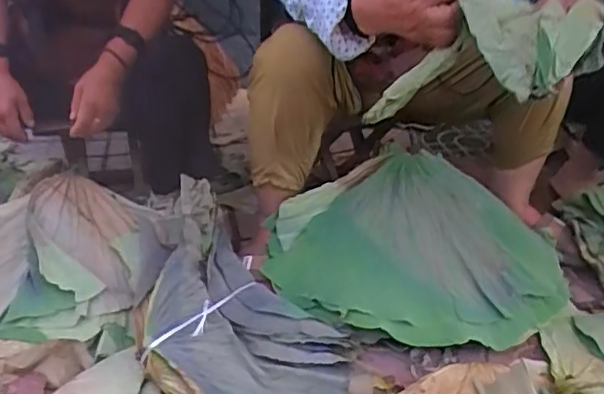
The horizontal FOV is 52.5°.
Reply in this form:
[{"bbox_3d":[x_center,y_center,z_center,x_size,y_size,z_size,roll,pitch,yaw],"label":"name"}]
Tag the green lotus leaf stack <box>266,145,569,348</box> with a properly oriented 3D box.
[{"bbox_3d":[0.202,0.103,1.098,0.490,0.115,0.397,-19,57,-15],"label":"green lotus leaf stack"}]

